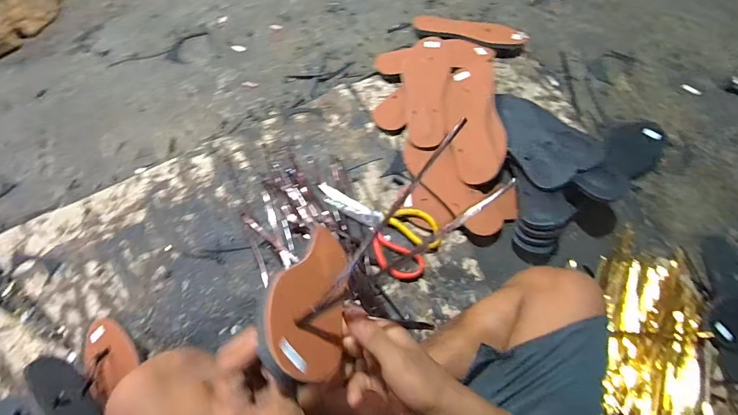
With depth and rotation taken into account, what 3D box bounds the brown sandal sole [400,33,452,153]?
[{"bbox_3d":[0.113,-0.232,0.782,0.089,0.013,0.239,0,78,13],"label":"brown sandal sole"}]

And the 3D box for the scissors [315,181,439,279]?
[{"bbox_3d":[0.007,0.041,0.702,0.237,0.029,0.118,18,68,6],"label":"scissors"}]

